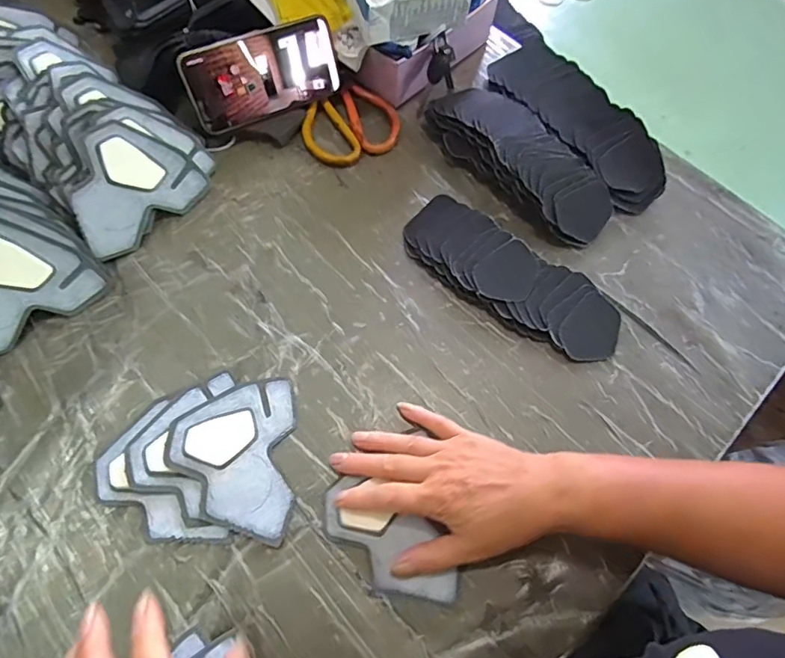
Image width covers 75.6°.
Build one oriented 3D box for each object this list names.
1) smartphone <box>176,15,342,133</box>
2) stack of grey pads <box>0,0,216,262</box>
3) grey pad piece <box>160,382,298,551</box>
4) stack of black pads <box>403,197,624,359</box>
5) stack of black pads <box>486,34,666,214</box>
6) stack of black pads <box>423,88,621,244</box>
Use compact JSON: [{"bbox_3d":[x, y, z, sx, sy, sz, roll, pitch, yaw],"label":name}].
[{"bbox_3d":[-0.129,-0.259,0.515,0.155,0.077,0.008,-24,39,-15],"label":"smartphone"},{"bbox_3d":[-0.338,-0.226,0.500,0.325,0.073,0.153,38,68,12],"label":"stack of grey pads"},{"bbox_3d":[-0.128,0.101,0.402,0.094,0.014,0.123,-1,65,-5],"label":"grey pad piece"},{"bbox_3d":[0.111,-0.051,0.476,0.217,0.021,0.083,36,67,11],"label":"stack of black pads"},{"bbox_3d":[0.200,-0.223,0.545,0.074,0.043,0.226,-30,71,-17],"label":"stack of black pads"},{"bbox_3d":[0.132,-0.179,0.518,0.083,0.042,0.214,-37,74,-19],"label":"stack of black pads"}]

